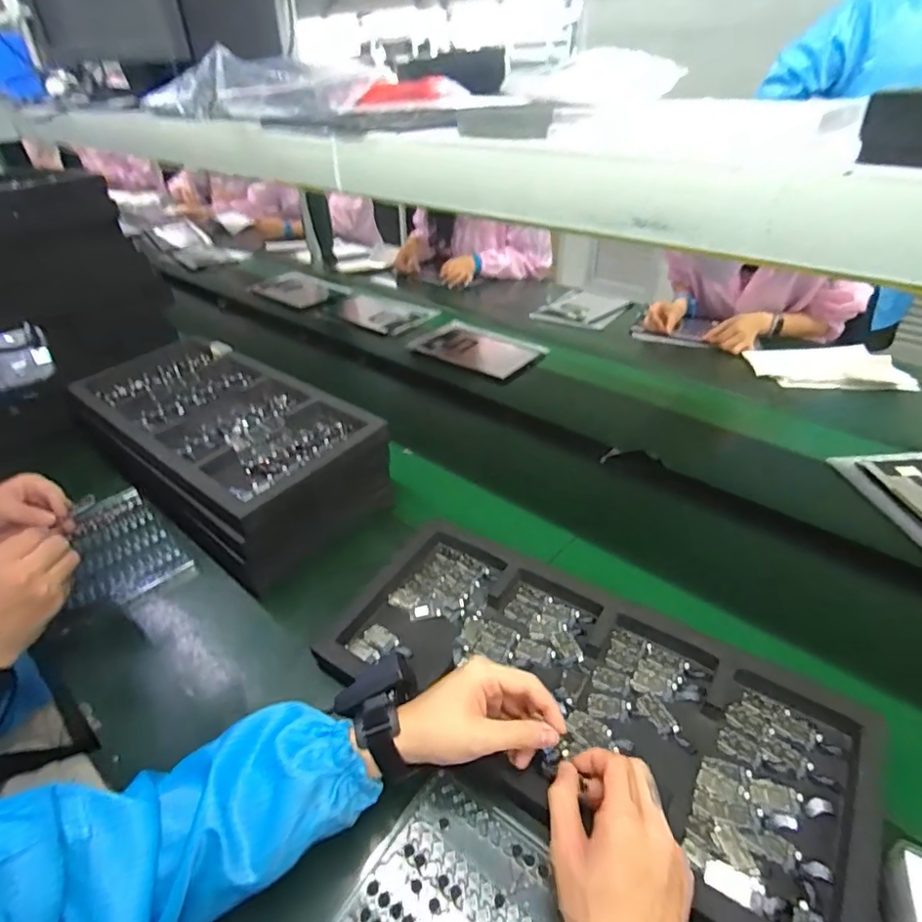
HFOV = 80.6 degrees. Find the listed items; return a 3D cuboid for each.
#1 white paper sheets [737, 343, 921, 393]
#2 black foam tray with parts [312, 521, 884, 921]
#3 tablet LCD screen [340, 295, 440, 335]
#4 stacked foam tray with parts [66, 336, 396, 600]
[{"bbox_3d":[0.740,-0.190,1.099,0.276,0.023,0.173,0,36,3],"label":"white paper sheets"},{"bbox_3d":[0.103,0.222,0.522,0.492,0.047,0.225,20,41,27],"label":"black foam tray with parts"},{"bbox_3d":[-0.197,-0.387,1.398,0.247,0.012,0.168,25,44,32],"label":"tablet LCD screen"},{"bbox_3d":[-0.341,-0.031,0.799,0.540,0.136,0.228,28,45,34],"label":"stacked foam tray with parts"}]

